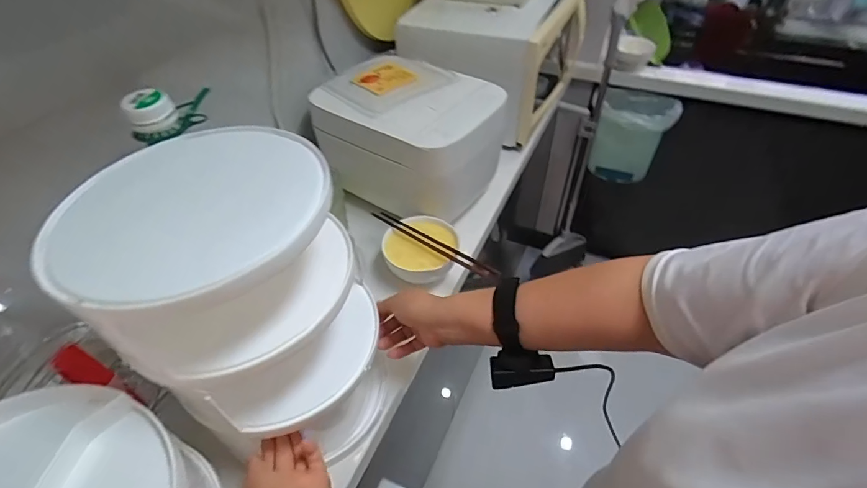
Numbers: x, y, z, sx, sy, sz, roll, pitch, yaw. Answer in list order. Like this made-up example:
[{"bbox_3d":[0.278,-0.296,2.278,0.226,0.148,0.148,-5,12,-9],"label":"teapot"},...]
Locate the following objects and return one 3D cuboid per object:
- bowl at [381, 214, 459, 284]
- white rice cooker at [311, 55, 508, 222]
[{"bbox_3d":[-0.021,0.008,0.741,0.122,0.050,0.119,-2,45,2],"label":"bowl"},{"bbox_3d":[-0.041,-0.206,0.826,0.299,0.194,0.224,21,50,23],"label":"white rice cooker"}]

